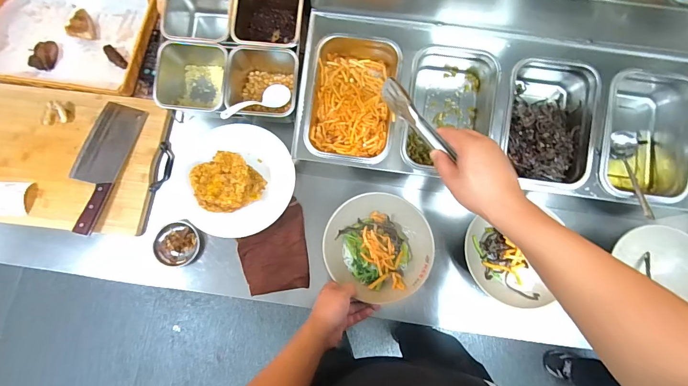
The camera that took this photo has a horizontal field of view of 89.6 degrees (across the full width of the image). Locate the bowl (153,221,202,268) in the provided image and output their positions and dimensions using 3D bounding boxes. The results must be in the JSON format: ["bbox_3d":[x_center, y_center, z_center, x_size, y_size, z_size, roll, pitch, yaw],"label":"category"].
[{"bbox_3d":[-0.343,0.105,0.712,0.089,0.029,0.089,0,76,0],"label":"bowl"}]

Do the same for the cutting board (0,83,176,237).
[{"bbox_3d":[-0.580,-0.075,0.725,0.411,0.034,0.288,7,76,-10],"label":"cutting board"}]

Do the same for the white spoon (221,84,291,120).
[{"bbox_3d":[-0.179,-0.184,0.701,0.049,0.026,0.166,48,48,10],"label":"white spoon"}]

